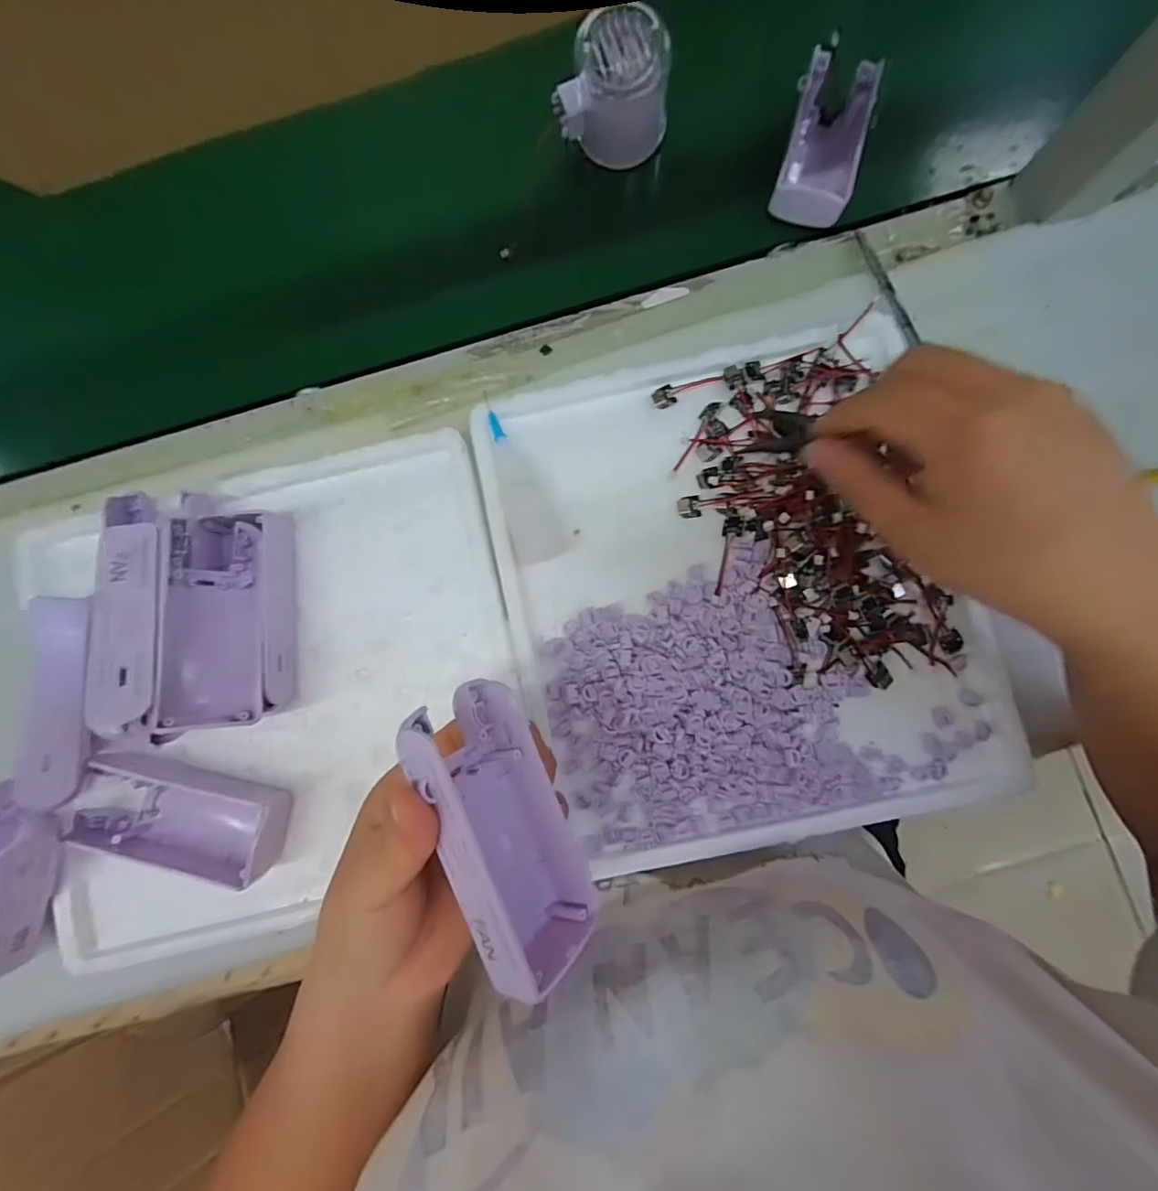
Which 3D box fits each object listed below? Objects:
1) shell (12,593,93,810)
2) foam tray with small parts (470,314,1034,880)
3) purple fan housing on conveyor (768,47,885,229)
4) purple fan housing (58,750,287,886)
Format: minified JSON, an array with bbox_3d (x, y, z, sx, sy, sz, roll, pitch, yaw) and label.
[{"bbox_3d":[-0.262,0.054,0.261,0.015,0.025,0.104,2,85,3],"label":"shell"},{"bbox_3d":[0.085,-0.003,0.296,0.243,0.033,0.267,-14,84,1],"label":"foam tray with small parts"},{"bbox_3d":[0.157,-0.292,0.327,0.049,0.019,0.110,13,86,4],"label":"purple fan housing on conveyor"},{"bbox_3d":[-0.212,0.120,0.282,0.106,0.031,0.047,16,86,4],"label":"purple fan housing"}]

